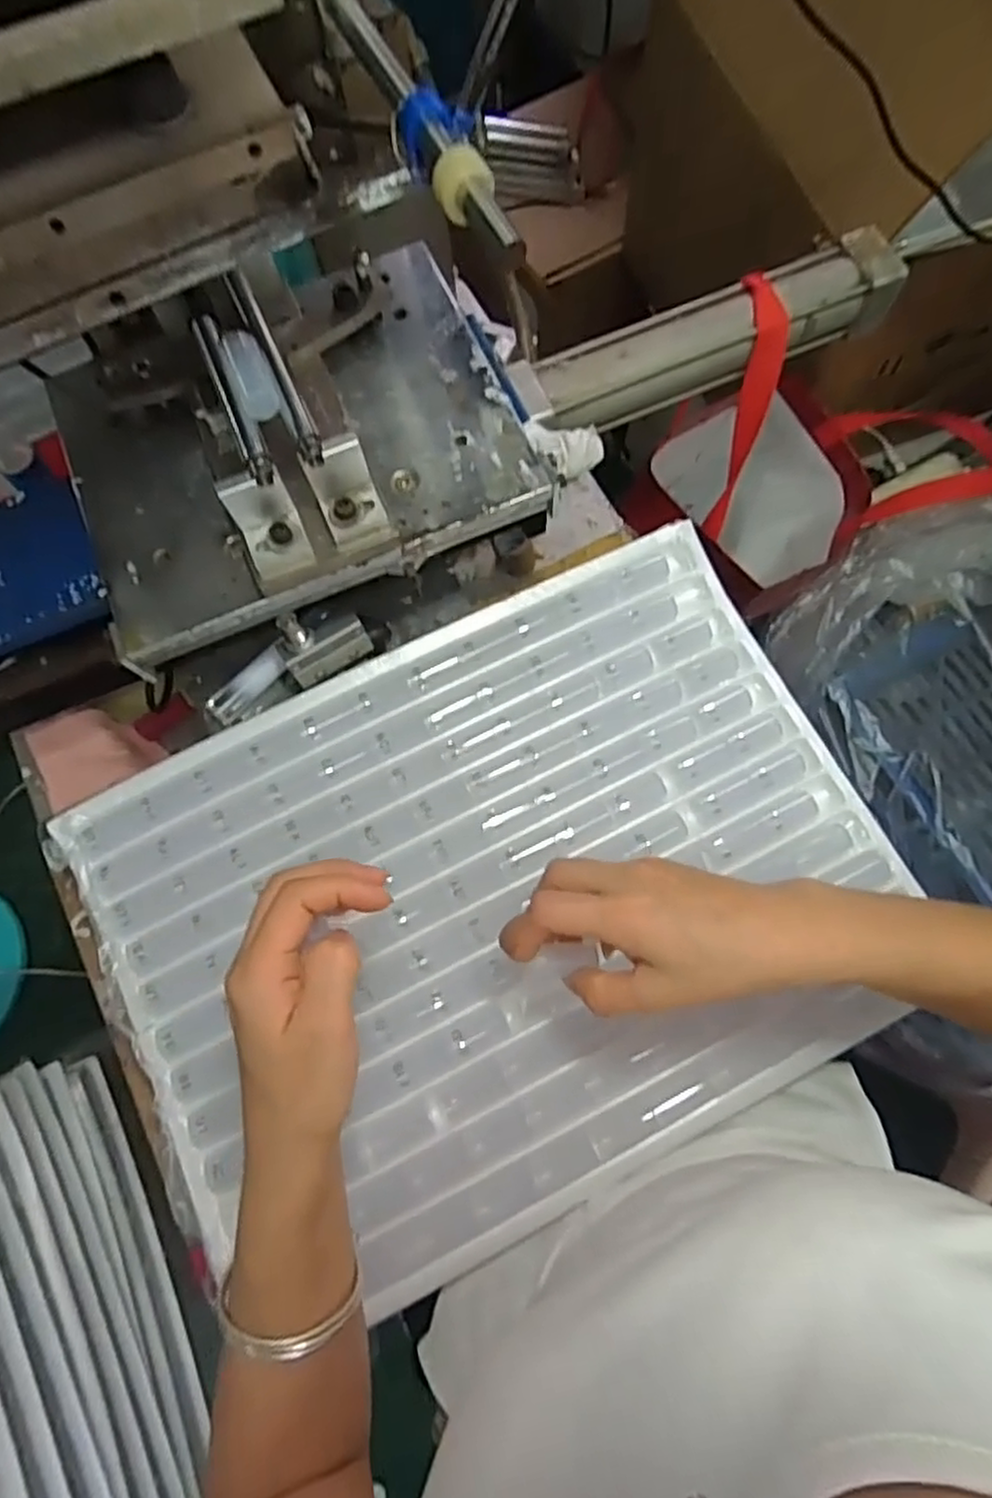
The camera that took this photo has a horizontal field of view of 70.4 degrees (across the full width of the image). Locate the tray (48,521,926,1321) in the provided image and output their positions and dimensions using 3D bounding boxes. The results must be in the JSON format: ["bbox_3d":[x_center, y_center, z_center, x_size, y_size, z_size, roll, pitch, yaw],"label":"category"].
[{"bbox_3d":[0.004,0.089,0.431,0.459,0.026,0.339,-25,78,-6],"label":"tray"}]

